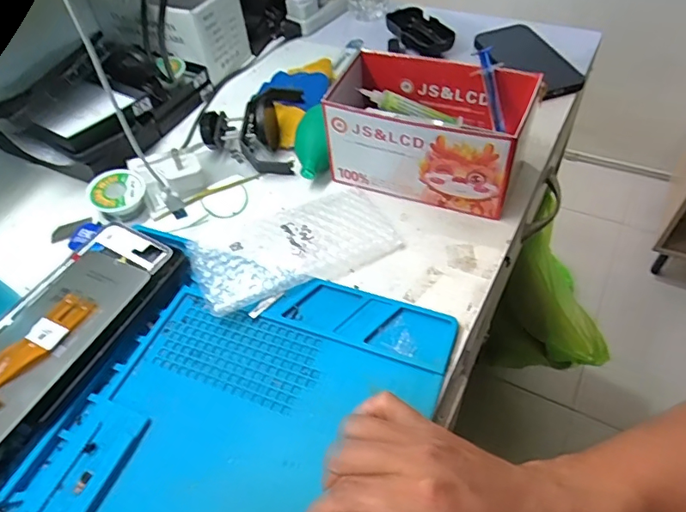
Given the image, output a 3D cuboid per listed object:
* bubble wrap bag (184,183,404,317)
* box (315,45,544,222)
[{"bbox_3d":[-0.047,-0.014,0.434,0.172,0.018,0.100,-21,52,-11],"label":"bubble wrap bag"},{"bbox_3d":[0.078,-0.117,0.451,0.165,0.088,0.102,15,54,18],"label":"box"}]

